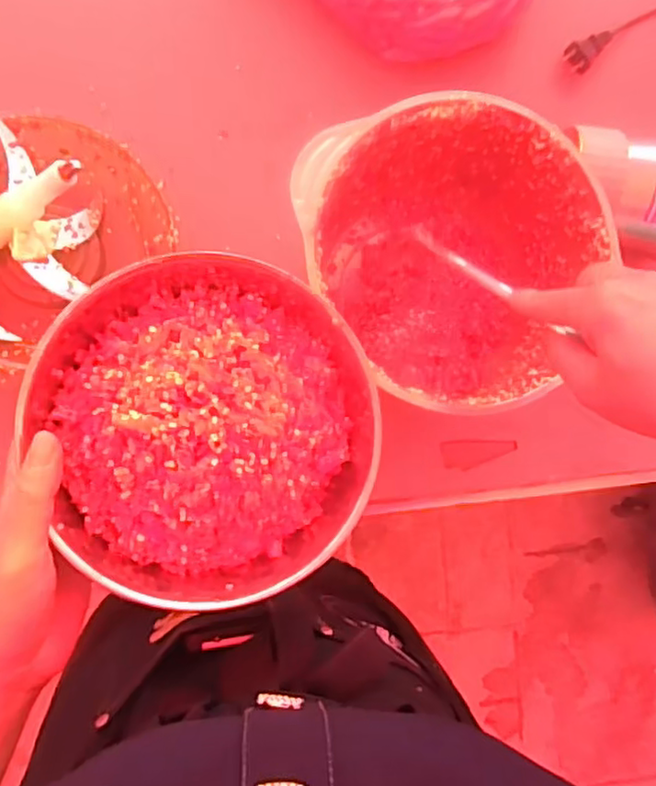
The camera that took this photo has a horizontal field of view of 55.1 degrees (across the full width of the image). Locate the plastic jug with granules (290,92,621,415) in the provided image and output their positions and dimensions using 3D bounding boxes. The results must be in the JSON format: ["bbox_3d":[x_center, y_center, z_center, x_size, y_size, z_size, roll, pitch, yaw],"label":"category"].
[{"bbox_3d":[0.081,-0.108,0.480,0.182,0.143,0.201,-41,95,-8],"label":"plastic jug with granules"}]

